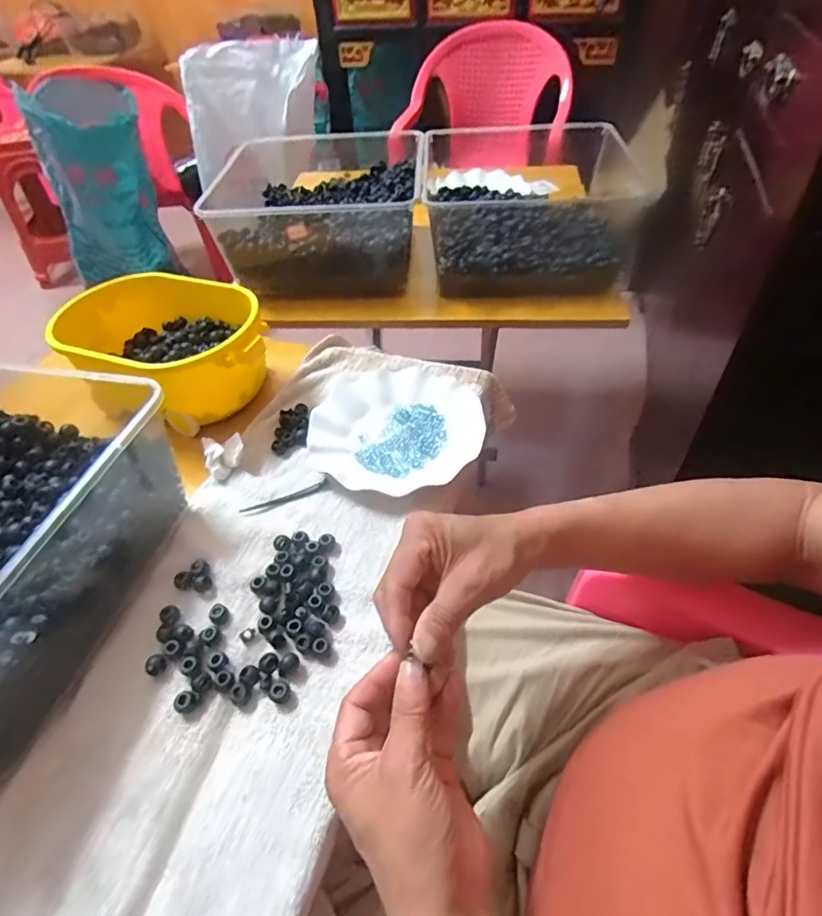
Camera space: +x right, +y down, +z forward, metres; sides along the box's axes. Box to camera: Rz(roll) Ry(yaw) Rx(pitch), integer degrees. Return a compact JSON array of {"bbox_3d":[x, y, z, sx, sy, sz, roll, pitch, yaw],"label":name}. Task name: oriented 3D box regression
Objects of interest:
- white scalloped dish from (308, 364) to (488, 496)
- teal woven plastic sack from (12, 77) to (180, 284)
[{"bbox_3d":[-0.017,-0.044,0.582,0.179,0.030,0.212,-7,46,-2],"label":"white scalloped dish"},{"bbox_3d":[-0.812,-0.705,1.390,0.302,0.430,0.229,-22,48,-15],"label":"teal woven plastic sack"}]

